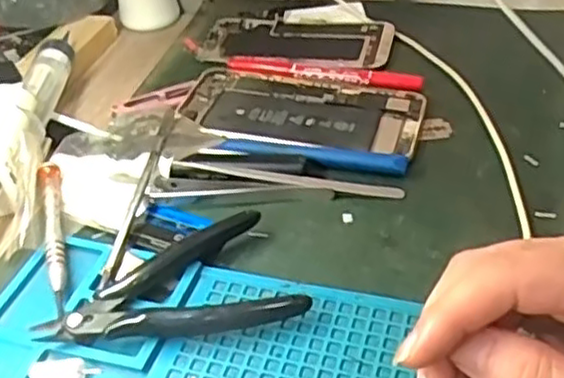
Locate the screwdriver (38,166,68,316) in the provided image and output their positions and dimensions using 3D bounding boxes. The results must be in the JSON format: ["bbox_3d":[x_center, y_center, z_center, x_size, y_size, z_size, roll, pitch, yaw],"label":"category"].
[{"bbox_3d":[-0.119,0.022,0.373,0.010,0.013,0.109,-12,39,-10],"label":"screwdriver"}]

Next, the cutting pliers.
[{"bbox_3d":[-0.053,0.044,0.346,0.115,0.013,0.069,-9,38,-6],"label":"cutting pliers"}]

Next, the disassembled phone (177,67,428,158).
[{"bbox_3d":[0.012,-0.052,0.473,0.157,0.008,0.083,7,39,14],"label":"disassembled phone"}]

